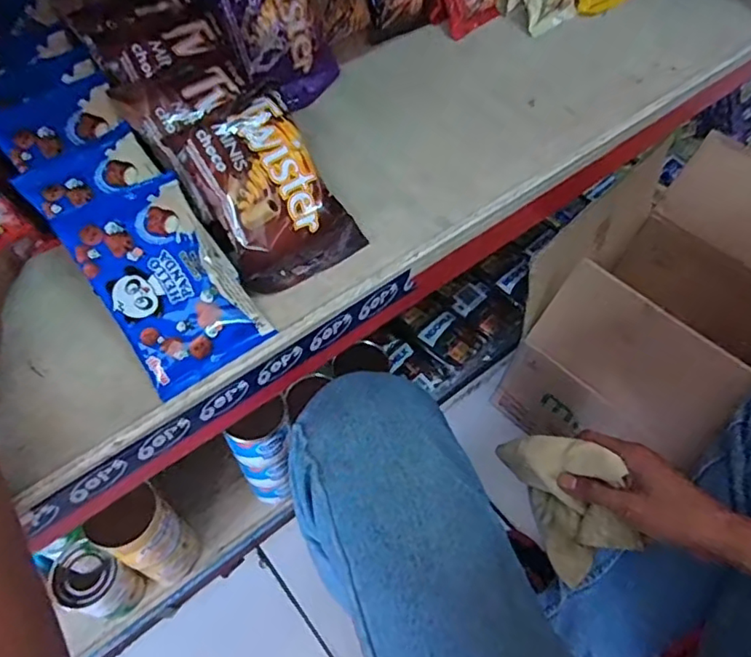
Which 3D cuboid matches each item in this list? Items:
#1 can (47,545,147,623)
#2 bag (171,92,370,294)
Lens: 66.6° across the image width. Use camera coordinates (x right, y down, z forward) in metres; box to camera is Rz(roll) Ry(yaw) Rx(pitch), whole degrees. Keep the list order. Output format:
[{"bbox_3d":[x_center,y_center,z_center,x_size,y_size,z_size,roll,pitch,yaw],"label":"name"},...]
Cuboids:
[{"bbox_3d":[-0.322,0.294,0.662,0.076,0.093,0.063,26,60,12],"label":"can"},{"bbox_3d":[-0.082,-0.103,0.446,0.100,0.030,0.140,-29,97,-16],"label":"bag"}]

